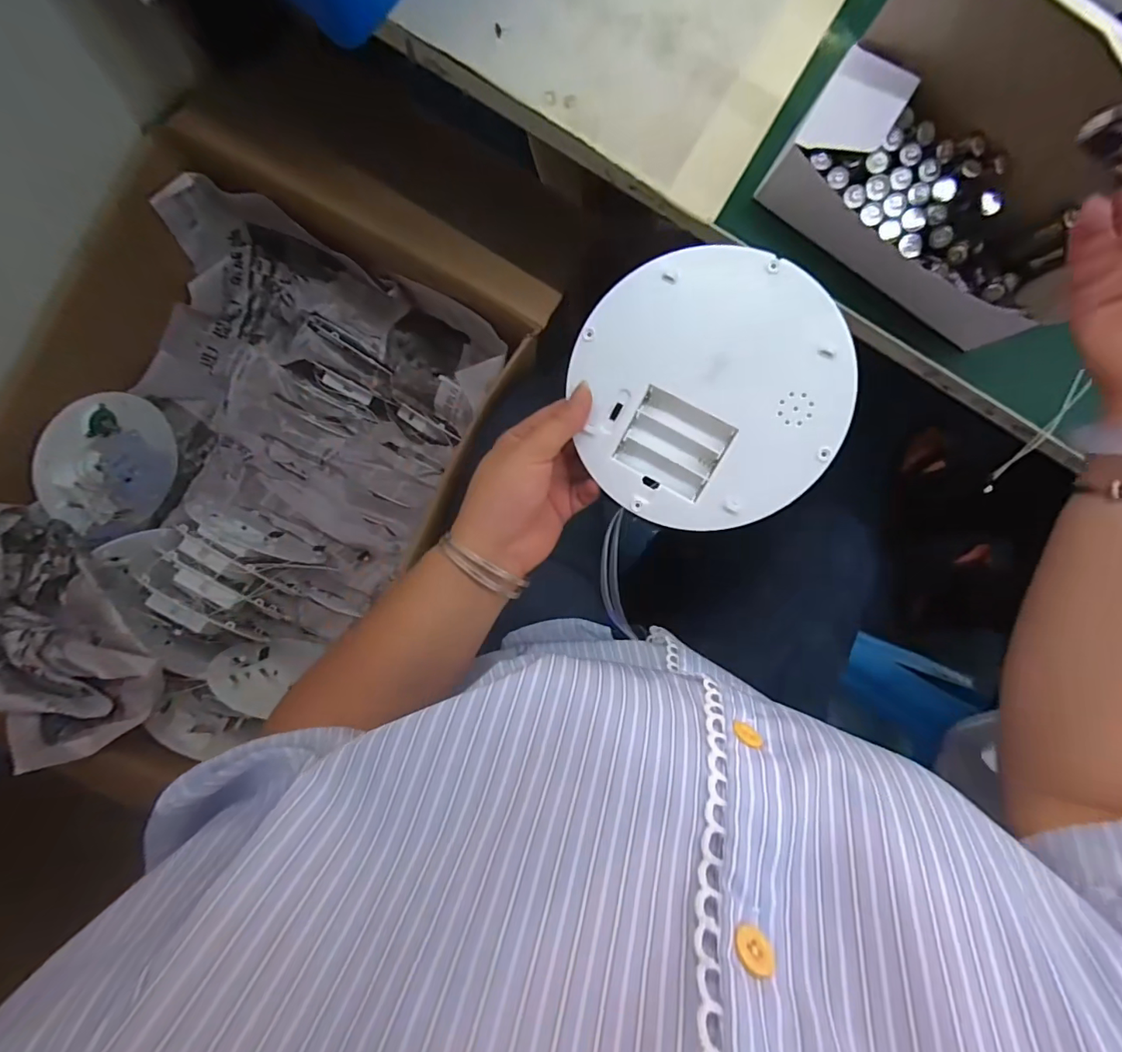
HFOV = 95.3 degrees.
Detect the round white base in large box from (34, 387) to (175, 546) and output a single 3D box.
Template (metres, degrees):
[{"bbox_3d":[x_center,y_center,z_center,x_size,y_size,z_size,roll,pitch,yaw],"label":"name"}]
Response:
[{"bbox_3d":[-0.469,-0.061,0.535,0.023,0.146,0.150,11,92,-3],"label":"round white base in large box"}]

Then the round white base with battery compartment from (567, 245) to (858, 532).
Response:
[{"bbox_3d":[0.083,-0.075,0.290,0.141,0.015,0.146,2,98,14],"label":"round white base with battery compartment"}]

